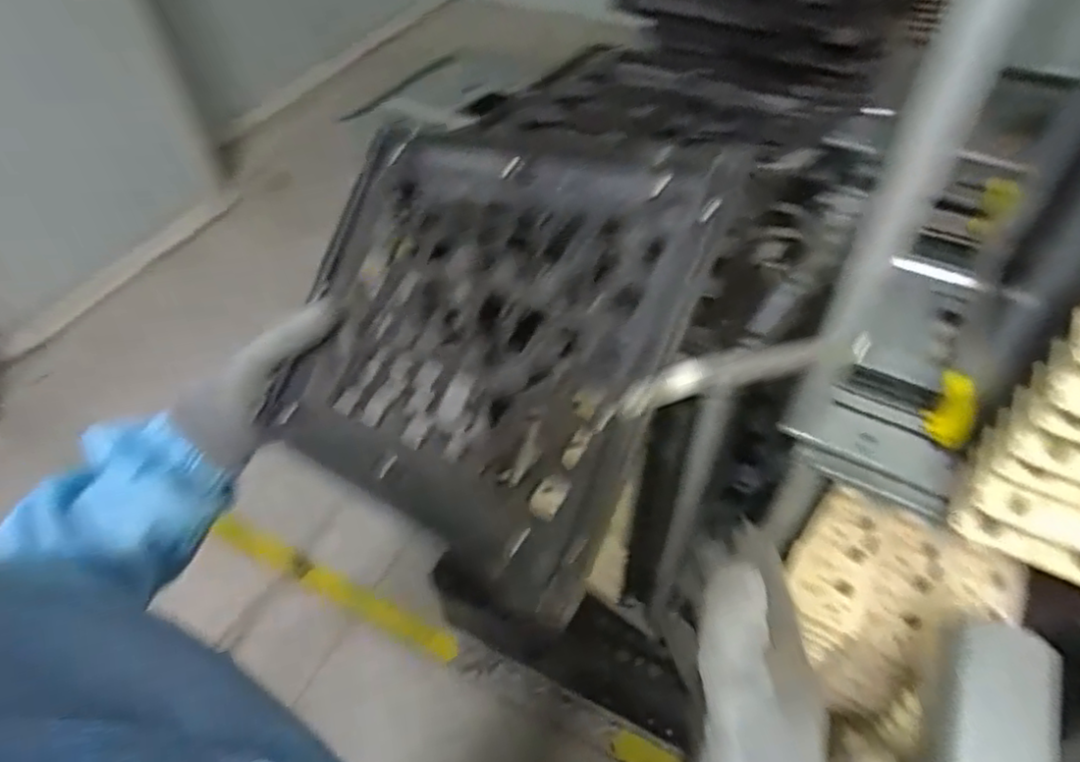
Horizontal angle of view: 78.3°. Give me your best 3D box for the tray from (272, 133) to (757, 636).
[{"bbox_3d":[-0.043,-0.032,0.386,0.269,0.019,0.232,20,86,36],"label":"tray"}]

